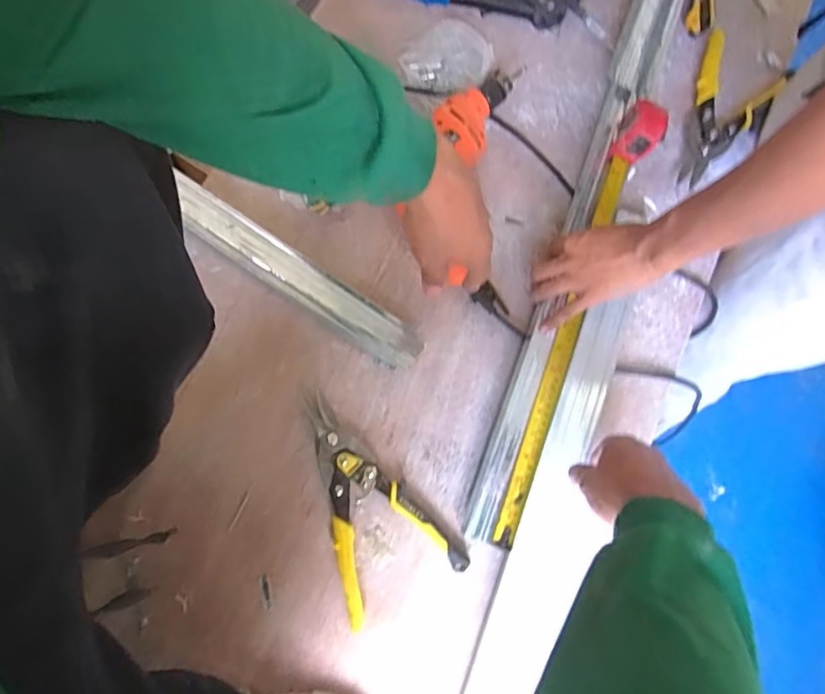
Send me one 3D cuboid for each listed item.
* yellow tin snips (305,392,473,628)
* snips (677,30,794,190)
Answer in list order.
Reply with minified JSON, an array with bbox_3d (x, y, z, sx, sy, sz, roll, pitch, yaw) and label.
[{"bbox_3d":[-0.027,0.160,0.617,0.128,0.027,0.232,-13,77,-6],"label":"yellow tin snips"},{"bbox_3d":[0.392,-0.304,0.740,0.113,0.020,0.211,34,77,5],"label":"snips"}]

